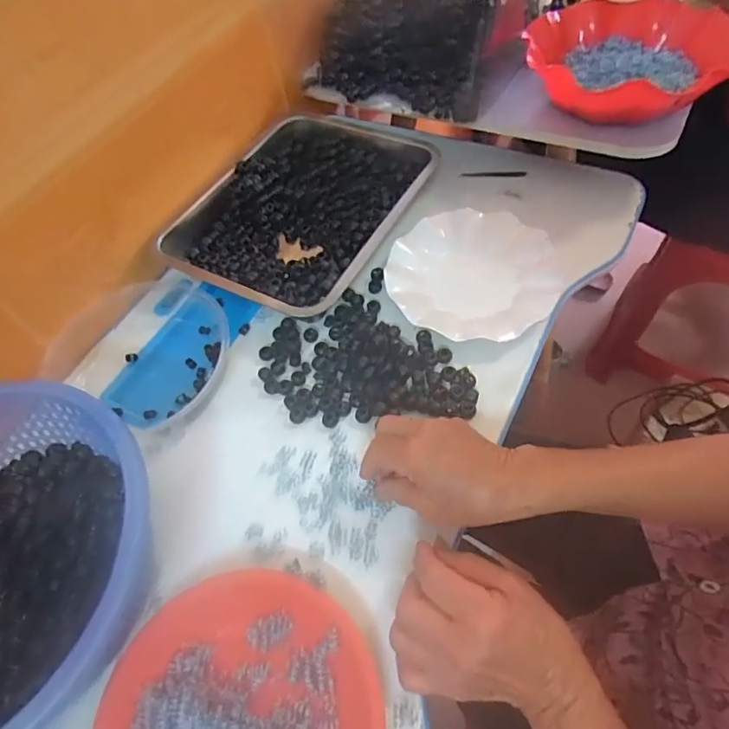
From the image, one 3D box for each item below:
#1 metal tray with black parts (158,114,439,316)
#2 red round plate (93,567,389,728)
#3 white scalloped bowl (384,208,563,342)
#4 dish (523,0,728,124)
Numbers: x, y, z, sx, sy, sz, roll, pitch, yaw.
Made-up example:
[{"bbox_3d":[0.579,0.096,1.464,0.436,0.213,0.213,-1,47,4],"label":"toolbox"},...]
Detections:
[{"bbox_3d":[-0.077,-0.192,0.621,0.246,0.048,0.313,24,62,21],"label":"metal tray with black parts"},{"bbox_3d":[-0.088,0.243,0.351,0.195,0.027,0.191,-2,52,2],"label":"red round plate"},{"bbox_3d":[0.119,-0.099,0.561,0.185,0.038,0.177,3,56,9],"label":"white scalloped bowl"},{"bbox_3d":[0.293,-0.343,0.579,0.215,0.053,0.214,-3,56,5],"label":"dish"}]

